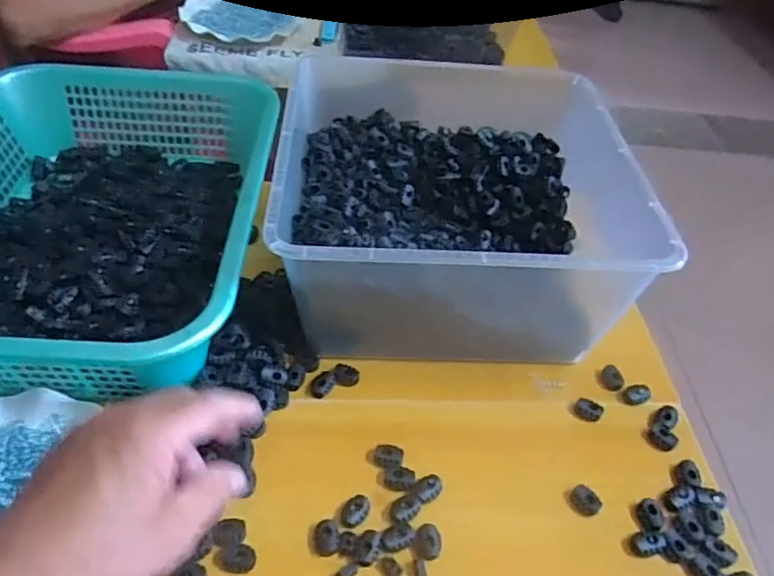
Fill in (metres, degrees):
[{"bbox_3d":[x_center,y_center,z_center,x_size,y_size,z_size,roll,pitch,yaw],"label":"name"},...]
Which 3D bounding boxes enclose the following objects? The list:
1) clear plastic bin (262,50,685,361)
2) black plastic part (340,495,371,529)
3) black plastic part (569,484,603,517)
[{"bbox_3d":[0.055,-0.070,0.556,0.293,0.135,0.275,2,45,-5],"label":"clear plastic bin"},{"bbox_3d":[-0.022,0.155,0.427,0.017,0.006,0.025,34,51,25],"label":"black plastic part"},{"bbox_3d":[0.144,0.154,0.445,0.017,0.010,0.022,-16,49,-22],"label":"black plastic part"}]

